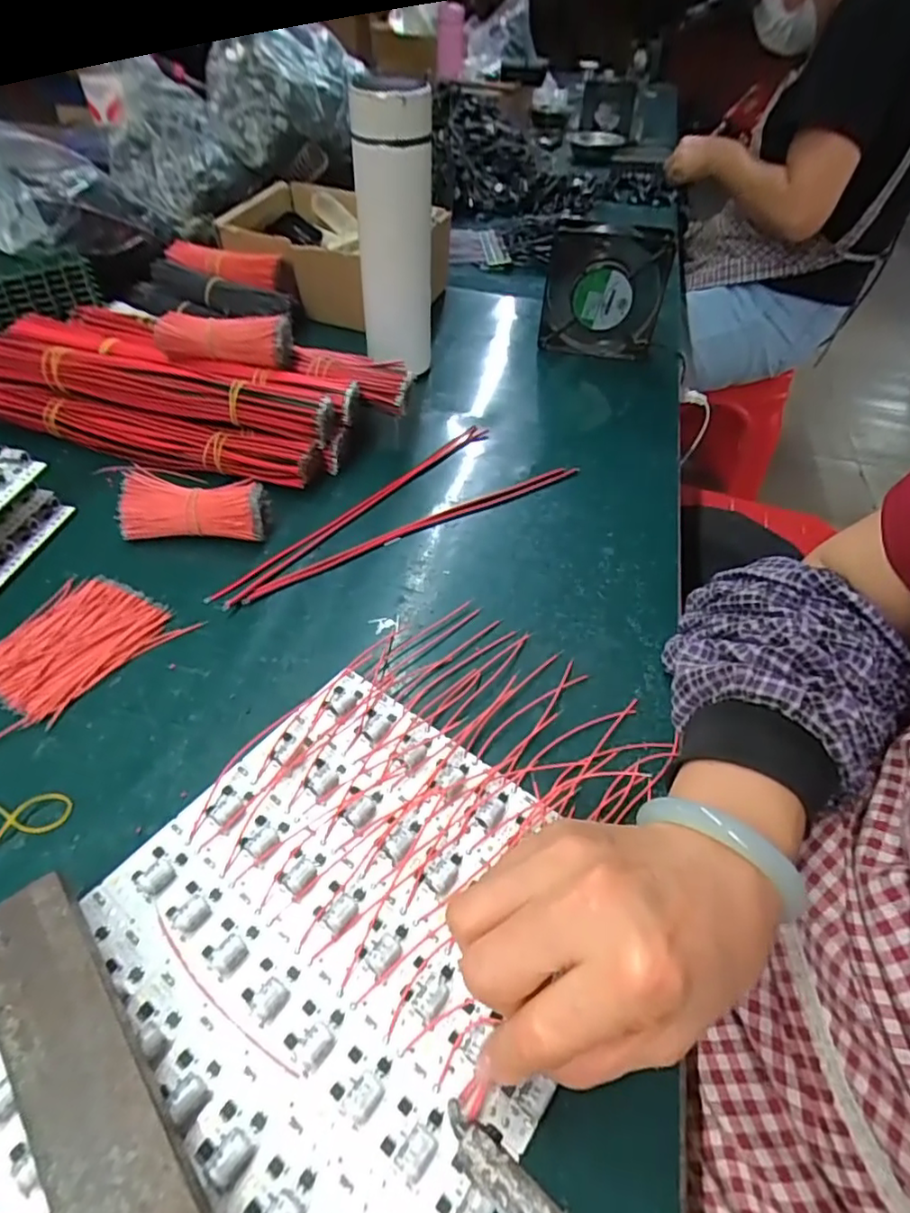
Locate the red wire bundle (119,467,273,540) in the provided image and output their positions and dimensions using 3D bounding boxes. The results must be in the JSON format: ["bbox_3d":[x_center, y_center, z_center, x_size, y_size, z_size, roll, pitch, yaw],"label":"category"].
[{"bbox_3d":[-0.188,-0.072,0.438,0.101,0.037,0.039,2,47,-2],"label":"red wire bundle"}]

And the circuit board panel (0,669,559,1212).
[{"bbox_3d":[-0.058,0.147,0.256,0.202,0.013,0.235,30,52,23],"label":"circuit board panel"}]

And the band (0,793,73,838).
[{"bbox_3d":[-0.219,0.104,0.293,0.057,0.004,0.025,-5,47,-8],"label":"band"}]

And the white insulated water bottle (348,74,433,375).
[{"bbox_3d":[-0.055,-0.340,0.564,0.069,0.228,0.062,-2,47,-5],"label":"white insulated water bottle"}]

